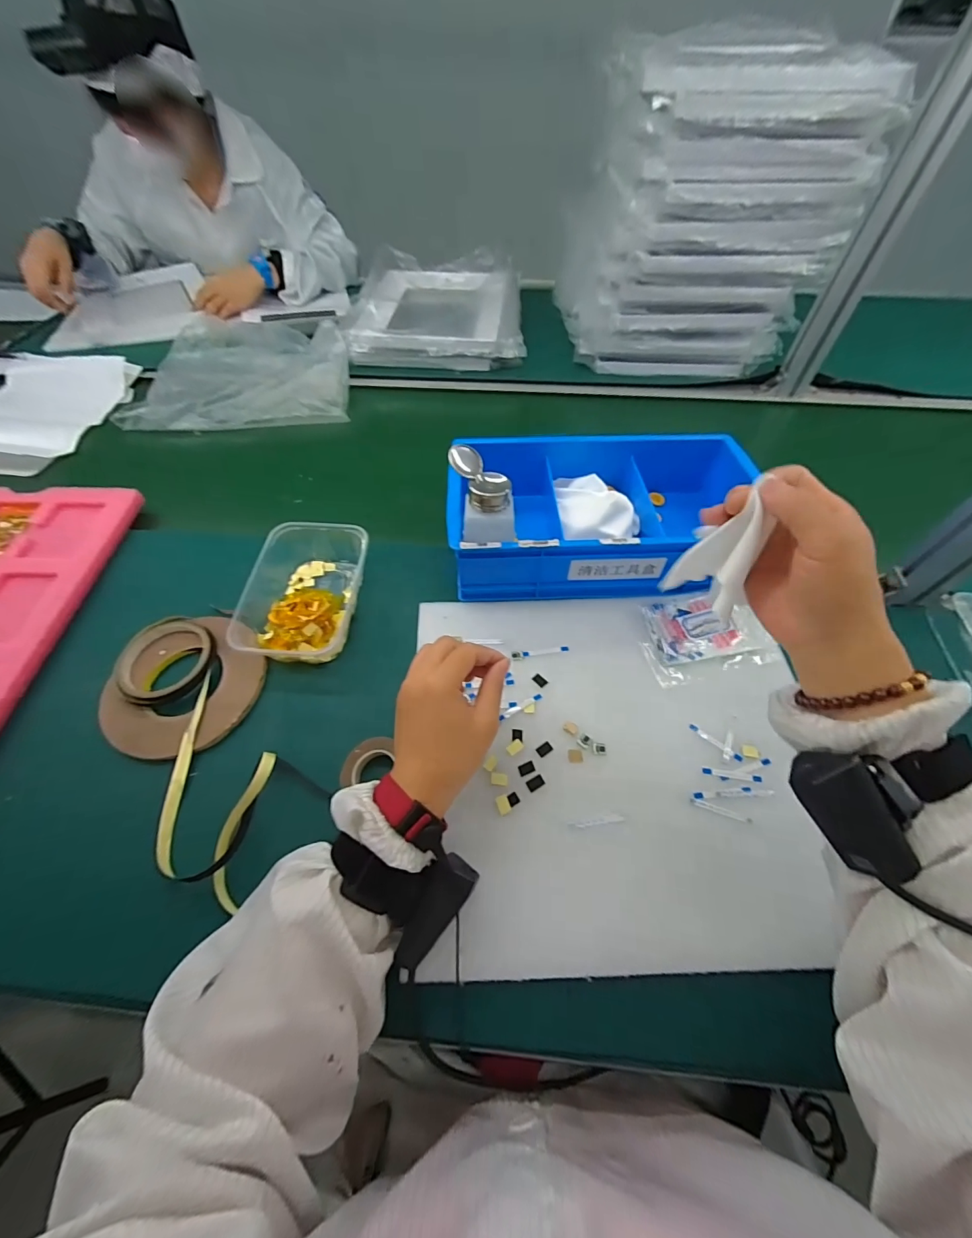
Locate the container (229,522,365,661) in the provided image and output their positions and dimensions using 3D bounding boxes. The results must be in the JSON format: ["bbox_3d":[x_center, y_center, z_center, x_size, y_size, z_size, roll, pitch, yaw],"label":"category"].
[{"bbox_3d":[-0.199,-0.031,0.483,0.116,0.056,0.175,8,56,5],"label":"container"}]

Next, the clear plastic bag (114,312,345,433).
[{"bbox_3d":[-0.407,-0.424,0.737,0.366,0.045,0.265,5,56,4],"label":"clear plastic bag"}]

